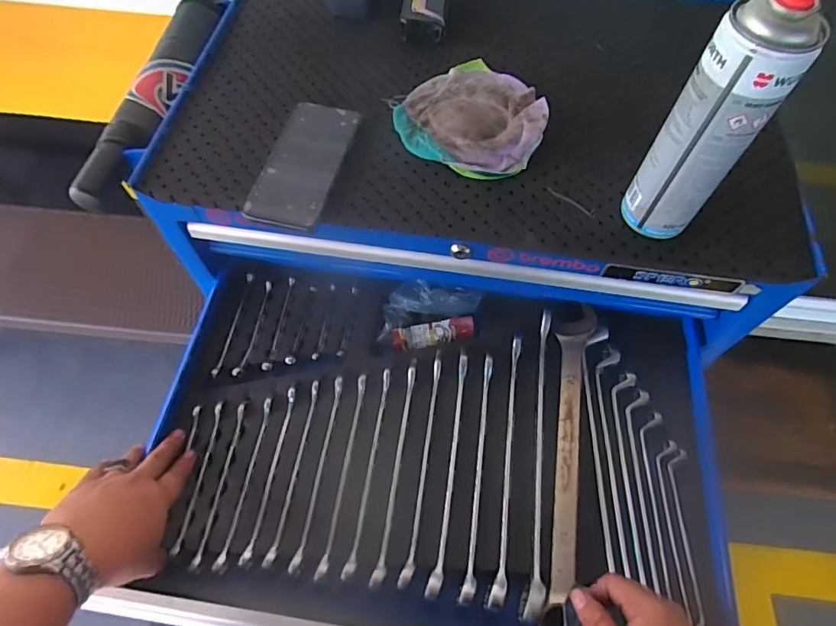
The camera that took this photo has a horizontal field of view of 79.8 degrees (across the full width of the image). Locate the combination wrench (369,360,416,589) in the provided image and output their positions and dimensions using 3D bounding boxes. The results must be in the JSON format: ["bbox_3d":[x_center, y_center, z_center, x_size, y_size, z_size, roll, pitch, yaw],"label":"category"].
[{"bbox_3d":[-0.022,0.159,0.527,0.012,0.017,0.231,9,61,3],"label":"combination wrench"}]

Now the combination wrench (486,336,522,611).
[{"bbox_3d":[0.094,0.152,0.526,0.016,0.023,0.276,9,61,3],"label":"combination wrench"}]

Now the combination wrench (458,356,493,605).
[{"bbox_3d":[0.064,0.162,0.522,0.015,0.024,0.248,9,61,3],"label":"combination wrench"}]

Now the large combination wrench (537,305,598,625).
[{"bbox_3d":[0.154,0.146,0.527,0.045,0.014,0.346,13,61,5],"label":"large combination wrench"}]

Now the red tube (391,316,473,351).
[{"bbox_3d":[0.020,0.026,0.614,0.101,0.027,0.028,-14,62,-10],"label":"red tube"}]

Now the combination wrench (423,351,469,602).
[{"bbox_3d":[0.035,0.158,0.527,0.015,0.022,0.251,10,61,3],"label":"combination wrench"}]

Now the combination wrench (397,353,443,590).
[{"bbox_3d":[0.006,0.154,0.530,0.013,0.021,0.240,9,61,3],"label":"combination wrench"}]

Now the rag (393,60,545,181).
[{"bbox_3d":[0.065,-0.218,0.543,0.153,0.029,0.154,33,65,15],"label":"rag"}]

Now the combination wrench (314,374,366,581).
[{"bbox_3d":[-0.078,0.163,0.525,0.010,0.017,0.207,9,61,3],"label":"combination wrench"}]

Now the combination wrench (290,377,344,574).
[{"bbox_3d":[-0.104,0.162,0.527,0.011,0.010,0.200,9,61,3],"label":"combination wrench"}]

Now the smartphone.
[{"bbox_3d":[-0.115,-0.157,0.515,0.073,0.013,0.160,12,61,5],"label":"smartphone"}]

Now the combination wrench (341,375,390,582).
[{"bbox_3d":[-0.051,0.161,0.525,0.011,0.018,0.212,9,61,3],"label":"combination wrench"}]

